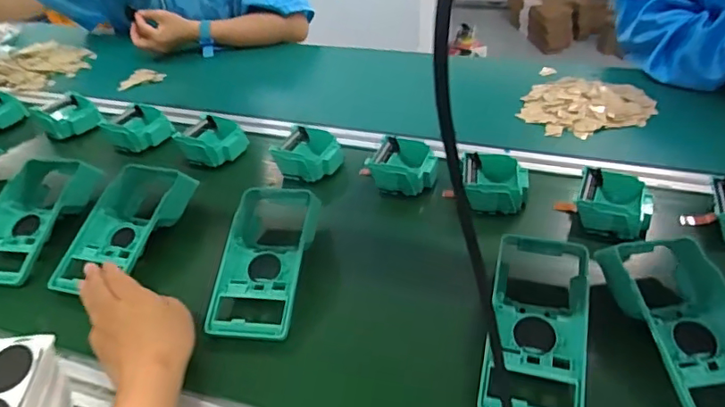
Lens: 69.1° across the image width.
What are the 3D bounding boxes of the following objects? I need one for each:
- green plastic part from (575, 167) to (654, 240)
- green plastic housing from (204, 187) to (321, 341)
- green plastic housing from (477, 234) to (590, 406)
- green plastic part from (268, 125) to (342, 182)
[{"bbox_3d":[0.286,0.001,0.599,0.083,0.041,0.093,18,45,26],"label":"green plastic part"},{"bbox_3d":[-0.099,0.056,0.550,0.088,0.053,0.176,1,40,8],"label":"green plastic housing"},{"bbox_3d":[0.158,0.100,0.475,0.084,0.048,0.201,7,41,16],"label":"green plastic housing"},{"bbox_3d":[-0.073,-0.067,0.712,0.090,0.034,0.081,13,43,21],"label":"green plastic part"}]

